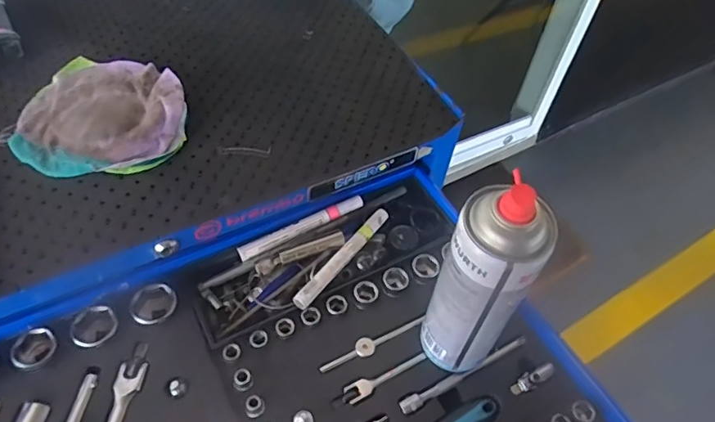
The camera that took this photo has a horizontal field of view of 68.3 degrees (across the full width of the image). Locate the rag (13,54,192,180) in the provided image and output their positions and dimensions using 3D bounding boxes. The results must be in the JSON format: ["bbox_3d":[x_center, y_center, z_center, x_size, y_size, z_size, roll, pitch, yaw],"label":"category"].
[{"bbox_3d":[-0.252,-0.104,0.529,0.156,0.029,0.157,-2,52,-8],"label":"rag"}]

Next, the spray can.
[{"bbox_3d":[0.095,0.062,0.412,0.063,0.217,0.061,35,57,20],"label":"spray can"}]

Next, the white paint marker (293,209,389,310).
[{"bbox_3d":[-0.014,0.046,0.538,0.016,0.013,0.142,32,56,18],"label":"white paint marker"}]

